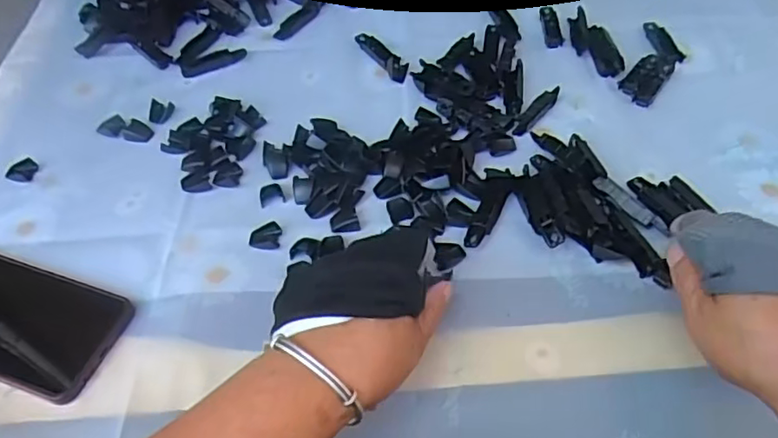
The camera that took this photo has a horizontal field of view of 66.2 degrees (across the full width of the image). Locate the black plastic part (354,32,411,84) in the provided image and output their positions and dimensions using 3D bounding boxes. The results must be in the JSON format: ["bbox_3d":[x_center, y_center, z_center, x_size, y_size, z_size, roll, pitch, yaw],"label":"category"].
[{"bbox_3d":[-0.007,-0.160,0.581,0.019,0.006,0.087,-26,55,-16],"label":"black plastic part"}]

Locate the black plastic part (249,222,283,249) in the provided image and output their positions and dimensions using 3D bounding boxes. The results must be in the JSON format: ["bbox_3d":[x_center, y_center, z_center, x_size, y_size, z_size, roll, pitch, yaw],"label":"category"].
[{"bbox_3d":[-0.094,0.012,0.449,0.023,0.008,0.020,0,52,4],"label":"black plastic part"}]

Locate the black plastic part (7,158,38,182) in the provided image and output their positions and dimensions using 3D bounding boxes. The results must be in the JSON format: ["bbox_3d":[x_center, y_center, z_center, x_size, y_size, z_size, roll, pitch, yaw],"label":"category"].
[{"bbox_3d":[-0.311,-0.041,0.506,0.021,0.007,0.022,6,53,8],"label":"black plastic part"}]

